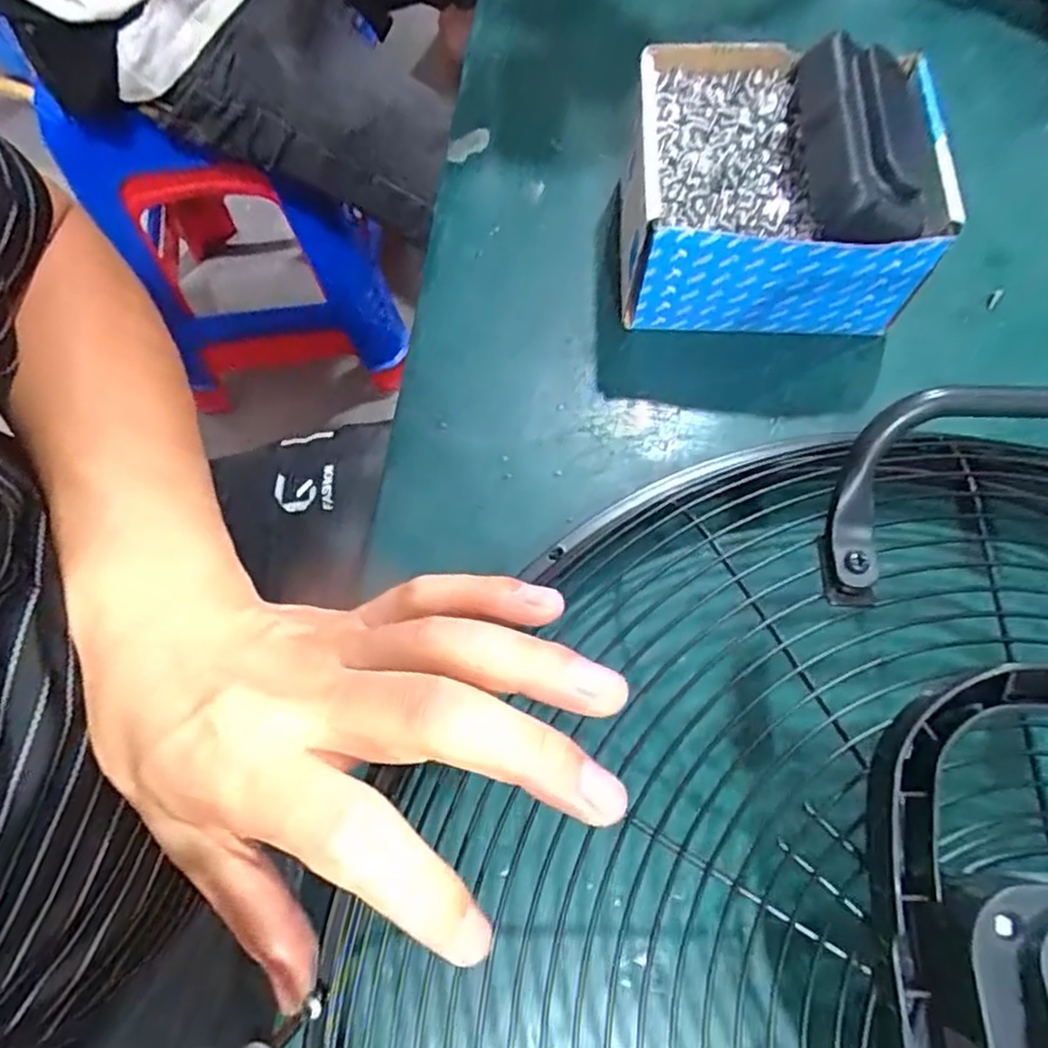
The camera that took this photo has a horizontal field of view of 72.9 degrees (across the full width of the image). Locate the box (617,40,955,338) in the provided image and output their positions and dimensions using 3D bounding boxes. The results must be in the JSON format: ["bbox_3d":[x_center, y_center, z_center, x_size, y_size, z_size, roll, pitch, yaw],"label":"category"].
[{"bbox_3d":[0.111,-0.154,0.333,0.138,0.088,0.117,1,70,2],"label":"box"}]

